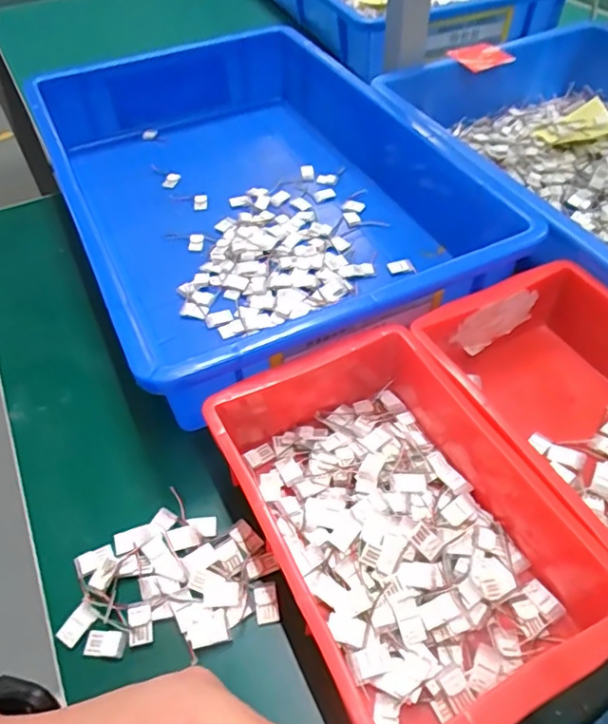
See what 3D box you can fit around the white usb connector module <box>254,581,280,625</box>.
[{"bbox_3d":[-0.020,0.125,0.289,0.012,0.004,0.019,-10,52,-3],"label":"white usb connector module"}]

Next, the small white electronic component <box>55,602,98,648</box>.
[{"bbox_3d":[-0.116,0.133,0.281,0.011,0.004,0.019,25,58,22],"label":"small white electronic component"}]

